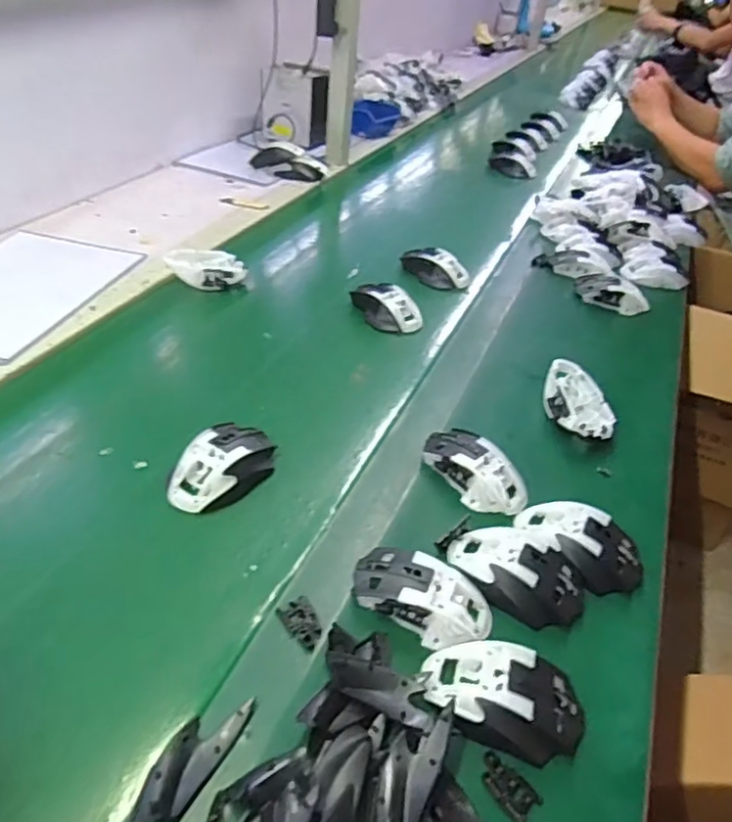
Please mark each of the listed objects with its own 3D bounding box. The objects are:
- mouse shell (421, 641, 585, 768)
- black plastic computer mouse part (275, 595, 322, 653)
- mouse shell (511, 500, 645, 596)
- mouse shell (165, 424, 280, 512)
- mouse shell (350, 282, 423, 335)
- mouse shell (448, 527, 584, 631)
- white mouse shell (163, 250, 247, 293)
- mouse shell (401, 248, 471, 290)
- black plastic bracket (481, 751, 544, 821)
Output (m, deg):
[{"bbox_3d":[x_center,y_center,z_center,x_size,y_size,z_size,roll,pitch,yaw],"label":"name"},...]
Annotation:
[{"bbox_3d":[0.103,0.209,0.472,0.116,0.032,0.067,16,40,11],"label":"mouse shell"},{"bbox_3d":[-0.050,0.170,0.511,0.026,0.004,0.043,-30,57,-18],"label":"black plastic computer mouse part"},{"bbox_3d":[0.200,0.123,0.598,0.118,0.038,0.074,33,45,28],"label":"mouse shell"},{"bbox_3d":[-0.140,0.053,0.630,0.079,0.037,0.114,22,41,17],"label":"mouse shell"},{"bbox_3d":[0.028,-0.149,0.901,0.065,0.041,0.107,-23,48,-32],"label":"mouse shell"},{"bbox_3d":[0.135,0.137,0.565,0.123,0.032,0.084,31,44,27],"label":"mouse shell"},{"bbox_3d":[-0.228,-0.200,0.909,0.107,0.057,0.078,-13,43,-23],"label":"white mouse shell"},{"bbox_3d":[0.107,-0.227,1.006,0.111,0.037,0.050,30,44,26],"label":"mouse shell"},{"bbox_3d":[0.096,0.257,0.438,0.043,0.005,0.027,35,46,30],"label":"black plastic bracket"}]

